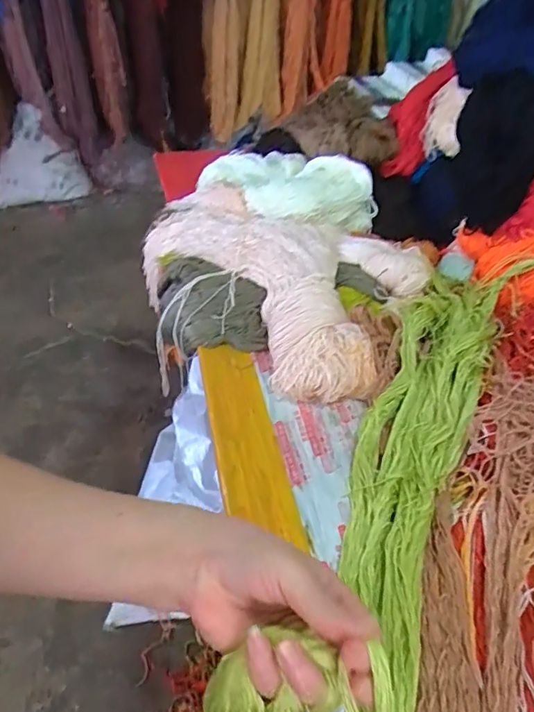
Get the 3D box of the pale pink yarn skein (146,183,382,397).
[{"bbox_3d":[-0.015,-0.108,0.699,0.234,0.081,0.455,-29,50,-31],"label":"pale pink yarn skein"}]

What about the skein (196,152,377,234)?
[{"bbox_3d":[0.024,-0.267,0.829,0.281,0.068,0.160,29,48,27],"label":"skein"}]

